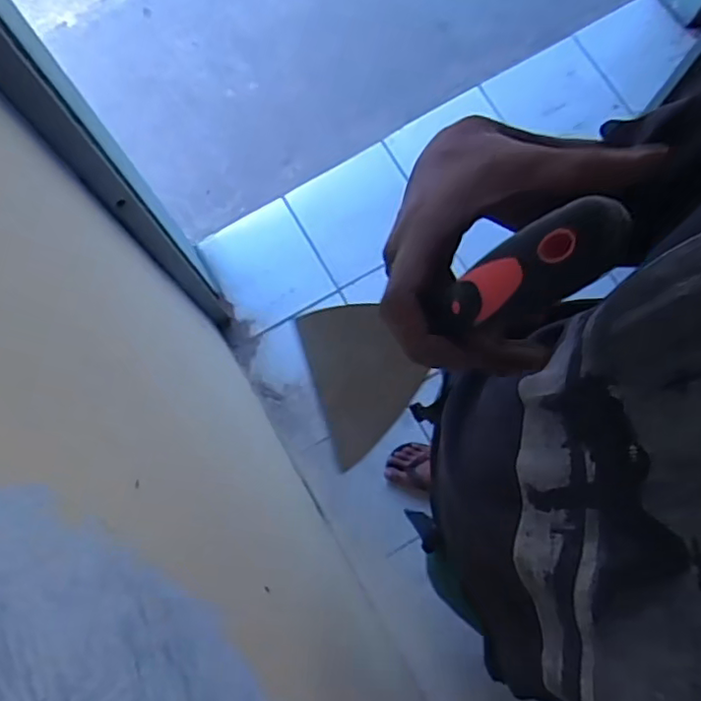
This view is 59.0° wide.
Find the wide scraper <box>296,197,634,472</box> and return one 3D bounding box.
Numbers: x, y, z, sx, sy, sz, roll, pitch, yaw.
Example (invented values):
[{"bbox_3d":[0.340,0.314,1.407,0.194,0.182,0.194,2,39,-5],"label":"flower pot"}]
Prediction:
[{"bbox_3d":[0.037,-0.011,0.291,0.019,0.191,0.082,-11,75,-39],"label":"wide scraper"}]

